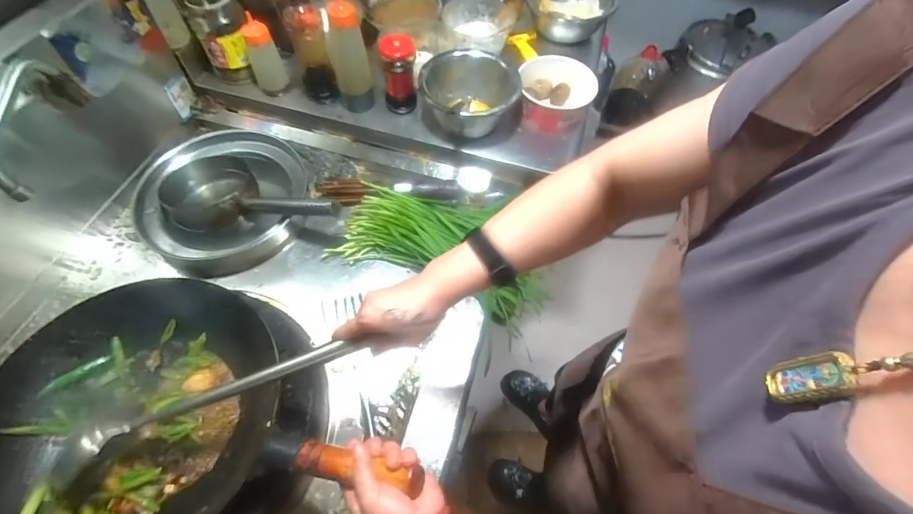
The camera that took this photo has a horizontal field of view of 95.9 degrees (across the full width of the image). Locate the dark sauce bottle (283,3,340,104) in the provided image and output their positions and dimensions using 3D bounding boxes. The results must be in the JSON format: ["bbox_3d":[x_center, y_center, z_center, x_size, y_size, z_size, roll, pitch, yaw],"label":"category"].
[{"bbox_3d":[-0.285,-0.398,0.821,0.069,0.188,0.058,-17,61,-12],"label":"dark sauce bottle"}]

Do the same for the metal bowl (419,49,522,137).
[{"bbox_3d":[0.025,-0.314,0.835,0.188,0.118,0.197,1,59,-2],"label":"metal bowl"}]

